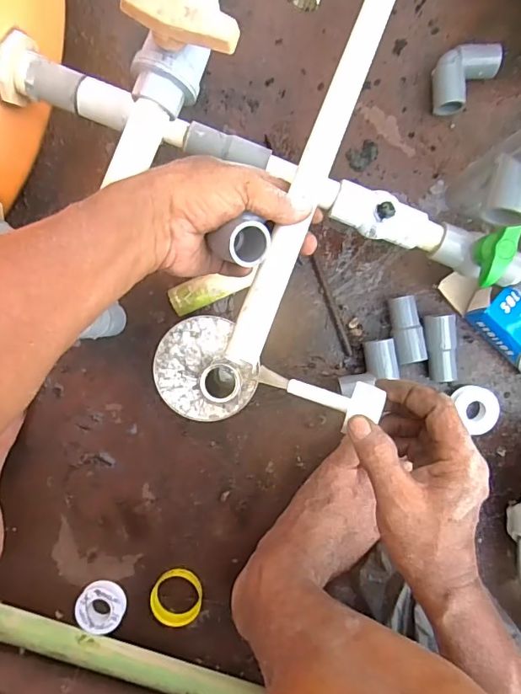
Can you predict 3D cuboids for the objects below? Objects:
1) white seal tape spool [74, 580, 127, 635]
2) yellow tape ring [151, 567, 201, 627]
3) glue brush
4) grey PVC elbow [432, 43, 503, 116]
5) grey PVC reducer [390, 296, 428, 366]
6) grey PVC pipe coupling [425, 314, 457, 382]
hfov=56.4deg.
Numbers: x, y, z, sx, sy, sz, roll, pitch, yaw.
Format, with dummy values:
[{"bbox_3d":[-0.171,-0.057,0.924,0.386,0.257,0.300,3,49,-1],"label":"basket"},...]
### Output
[{"bbox_3d":[-0.178,0.292,0.547,0.053,0.018,0.053,2,78,-7],"label":"white seal tape spool"},{"bbox_3d":[-0.094,0.282,0.547,0.056,0.020,0.057,0,91,0],"label":"yellow tape ring"},{"bbox_3d":[0.044,0.038,0.386,0.100,0.026,0.033,12,91,24],"label":"glue brush"},{"bbox_3d":[0.217,-0.296,0.532,0.053,0.034,0.082,45,91,-1],"label":"grey PVC elbow"},{"bbox_3d":[0.159,-0.019,0.534,0.030,0.029,0.071,-10,91,0],"label":"grey PVC reducer"},{"bbox_3d":[0.197,0.002,0.534,0.028,0.032,0.072,-3,91,0],"label":"grey PVC pipe coupling"}]

